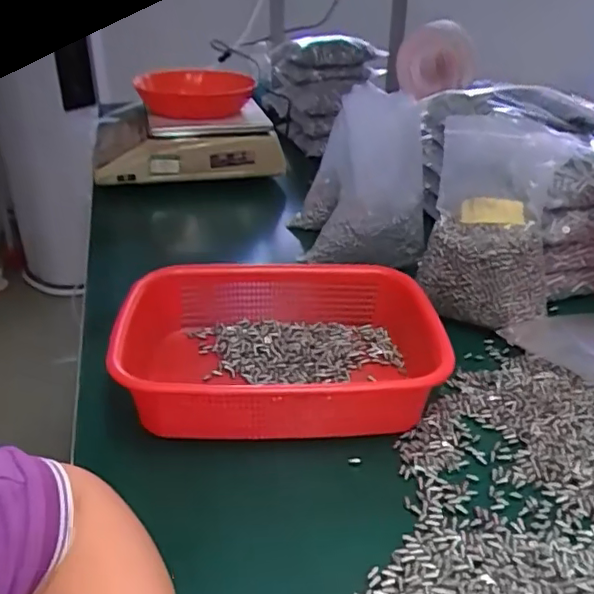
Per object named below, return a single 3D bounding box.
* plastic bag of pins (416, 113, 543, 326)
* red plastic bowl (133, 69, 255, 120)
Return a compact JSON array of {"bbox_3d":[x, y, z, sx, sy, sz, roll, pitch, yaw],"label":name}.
[{"bbox_3d":[0.217,-0.086,0.662,0.128,0.205,0.158,10,32,17],"label":"plastic bag of pins"},{"bbox_3d":[-0.172,-0.343,0.998,0.190,0.065,0.157,-10,31,-15],"label":"red plastic bowl"}]

